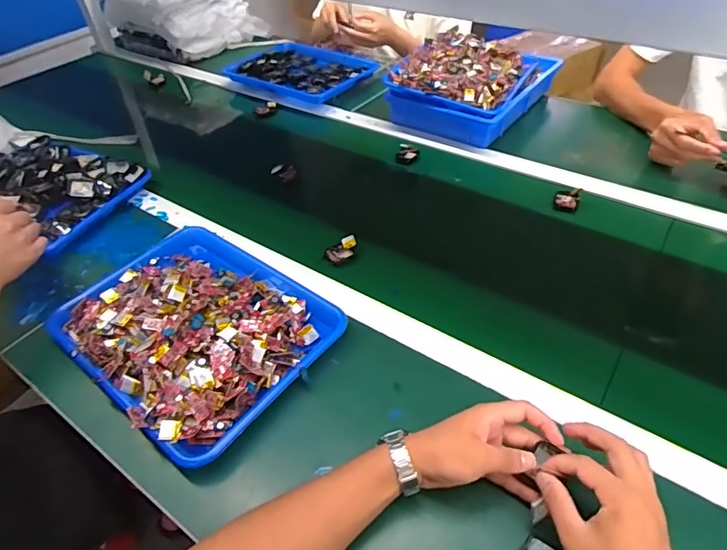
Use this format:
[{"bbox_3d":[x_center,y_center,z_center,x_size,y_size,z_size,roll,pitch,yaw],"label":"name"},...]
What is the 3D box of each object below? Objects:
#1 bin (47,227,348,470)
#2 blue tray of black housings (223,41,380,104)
[{"bbox_3d":[-0.217,0.056,0.612,0.337,0.056,0.263,29,54,30],"label":"bin"},{"bbox_3d":[-0.160,-0.513,1.192,0.348,0.035,0.217,23,51,26],"label":"blue tray of black housings"}]

